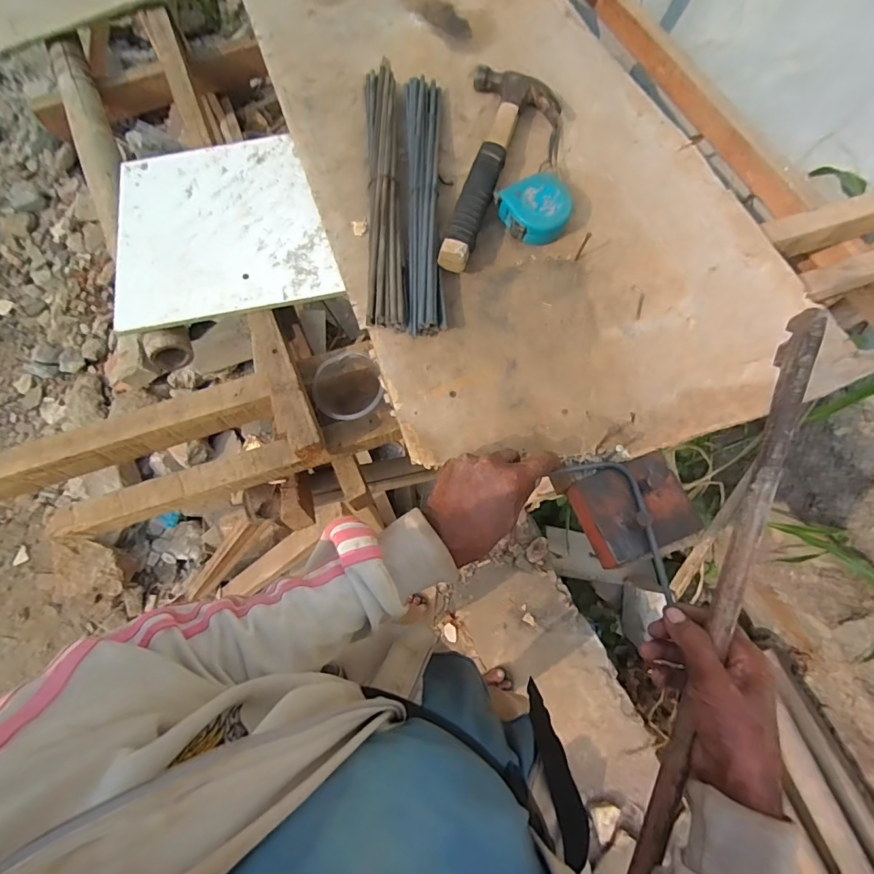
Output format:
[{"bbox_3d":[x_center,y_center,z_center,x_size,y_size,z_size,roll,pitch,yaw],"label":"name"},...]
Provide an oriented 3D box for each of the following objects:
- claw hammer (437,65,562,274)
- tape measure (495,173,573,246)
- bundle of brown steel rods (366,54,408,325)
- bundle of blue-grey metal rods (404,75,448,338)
[{"bbox_3d":[0.091,-0.343,0.578,0.123,0.041,0.330,8,71,5],"label":"claw hammer"},{"bbox_3d":[0.123,-0.278,0.556,0.078,0.041,0.079,-33,72,-10],"label":"tape measure"},{"bbox_3d":[-0.068,-0.321,0.578,0.049,0.034,0.417,-3,70,1],"label":"bundle of brown steel rods"},{"bbox_3d":[-0.016,-0.308,0.577,0.044,0.031,0.400,-2,70,1],"label":"bundle of blue-grey metal rods"}]

